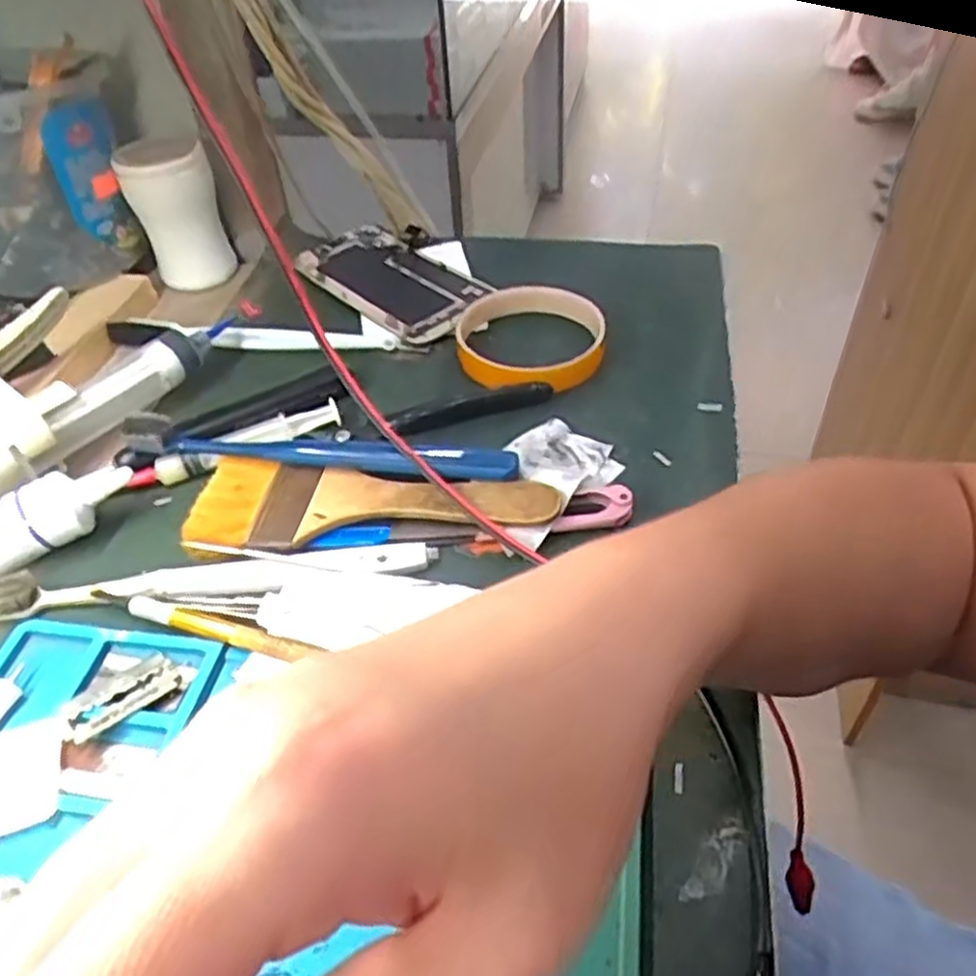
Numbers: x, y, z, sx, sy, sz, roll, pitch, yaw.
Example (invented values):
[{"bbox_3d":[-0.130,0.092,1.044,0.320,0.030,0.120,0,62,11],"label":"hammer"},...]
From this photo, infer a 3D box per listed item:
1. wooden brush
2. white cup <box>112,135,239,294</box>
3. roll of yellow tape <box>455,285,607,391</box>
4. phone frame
[{"bbox_3d":[-0.052,0.003,0.343,0.159,0.010,0.059,-4,45,0],"label":"wooden brush"},{"bbox_3d":[-0.194,-0.172,0.480,0.052,0.082,0.044,-22,47,-17],"label":"white cup"},{"bbox_3d":[0.024,-0.085,0.427,0.081,0.015,0.085,-2,45,2],"label":"roll of yellow tape"},{"bbox_3d":[-0.062,-0.135,0.492,0.071,0.007,0.150,-33,51,-26],"label":"phone frame"}]

